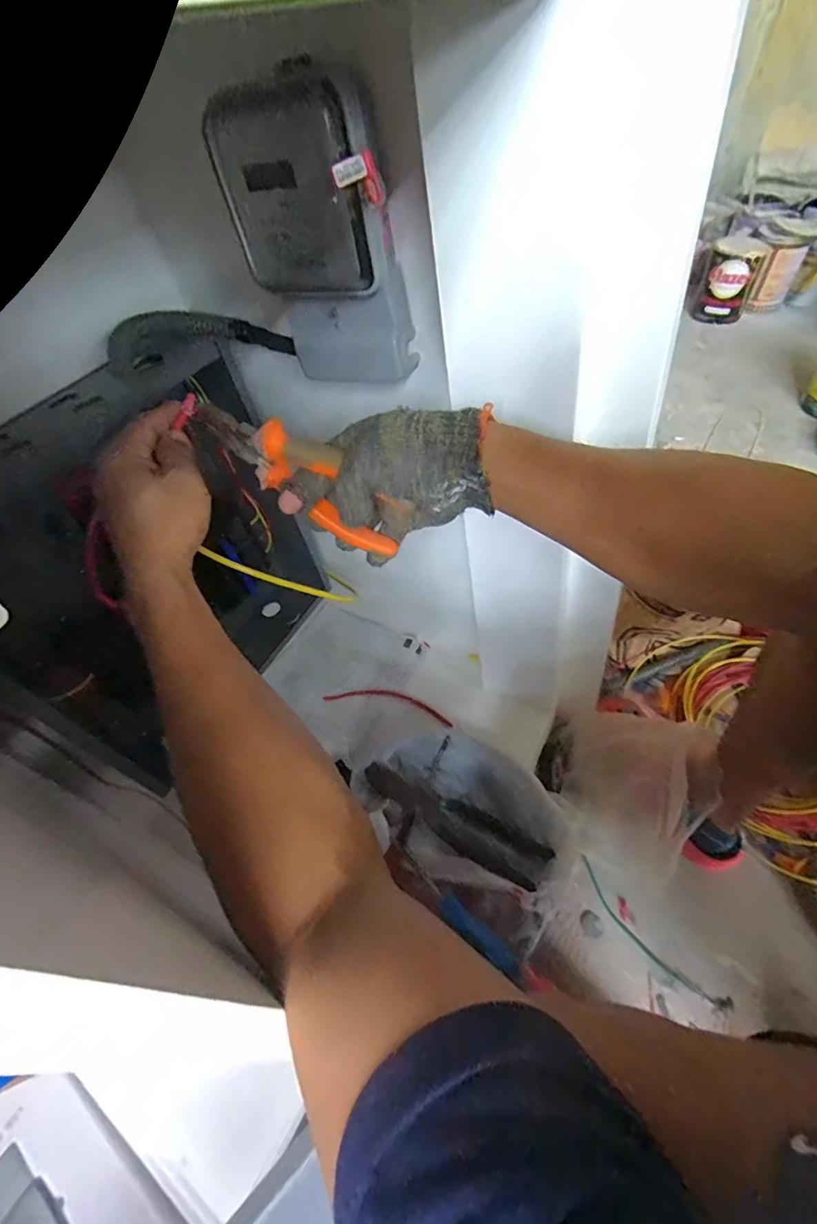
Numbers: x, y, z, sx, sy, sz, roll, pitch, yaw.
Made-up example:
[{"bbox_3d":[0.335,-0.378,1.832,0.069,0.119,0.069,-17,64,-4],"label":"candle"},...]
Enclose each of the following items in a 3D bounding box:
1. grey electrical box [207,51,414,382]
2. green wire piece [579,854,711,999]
[{"bbox_3d":[-0.068,-0.282,0.388,0.132,0.190,0.058,18,55,18],"label":"grey electrical box"},{"bbox_3d":[0.294,0.410,0.632,0.027,0.010,0.197,-38,59,-11],"label":"green wire piece"}]

